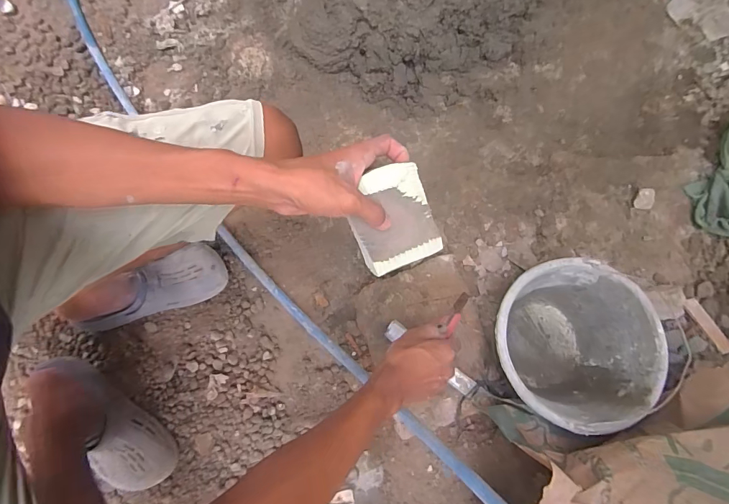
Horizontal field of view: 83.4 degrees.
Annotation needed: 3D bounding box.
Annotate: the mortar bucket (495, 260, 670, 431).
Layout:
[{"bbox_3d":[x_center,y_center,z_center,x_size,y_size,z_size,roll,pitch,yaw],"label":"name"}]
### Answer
[{"bbox_3d":[0.324,0.150,0.686,0.249,0.181,0.238,0,78,0],"label":"mortar bucket"}]

